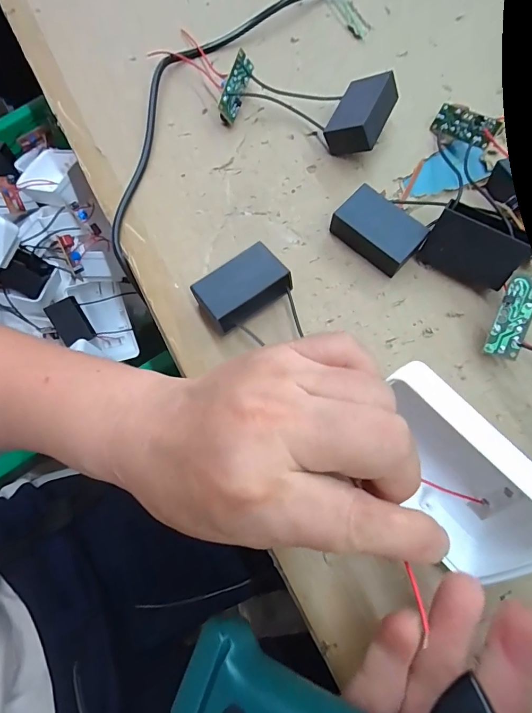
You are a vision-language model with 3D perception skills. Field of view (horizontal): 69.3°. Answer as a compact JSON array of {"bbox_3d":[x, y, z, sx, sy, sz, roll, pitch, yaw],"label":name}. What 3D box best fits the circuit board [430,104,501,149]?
[{"bbox_3d":[0.124,-0.144,0.241,0.004,0.016,0.043,-1,40,-38],"label":"circuit board"}]

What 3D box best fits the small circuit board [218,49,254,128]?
[{"bbox_3d":[-0.022,-0.178,0.255,0.011,0.020,0.042,18,85,34],"label":"small circuit board"}]

